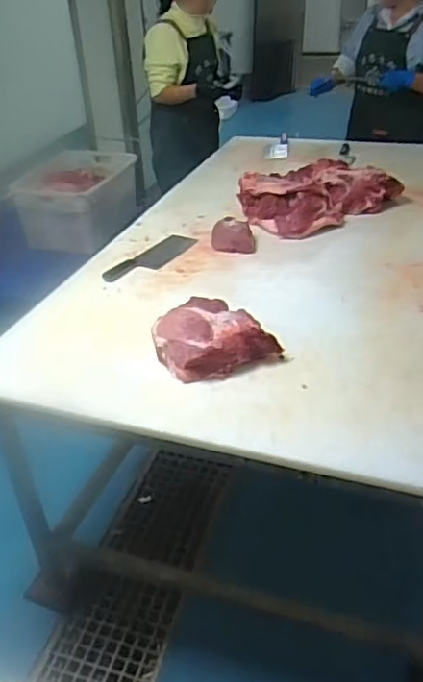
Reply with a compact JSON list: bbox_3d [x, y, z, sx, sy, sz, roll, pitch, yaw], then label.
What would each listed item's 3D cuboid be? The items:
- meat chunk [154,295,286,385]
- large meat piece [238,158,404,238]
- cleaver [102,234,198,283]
[{"bbox_3d":[-0.004,-0.015,1.325,0.244,0.088,0.202,-15,36,-17],"label":"meat chunk"},{"bbox_3d":[0.333,-0.456,1.862,0.436,0.129,0.245,-19,38,-22],"label":"large meat piece"},{"bbox_3d":[-0.175,-0.236,1.732,0.099,0.021,0.312,25,43,34],"label":"cleaver"}]

